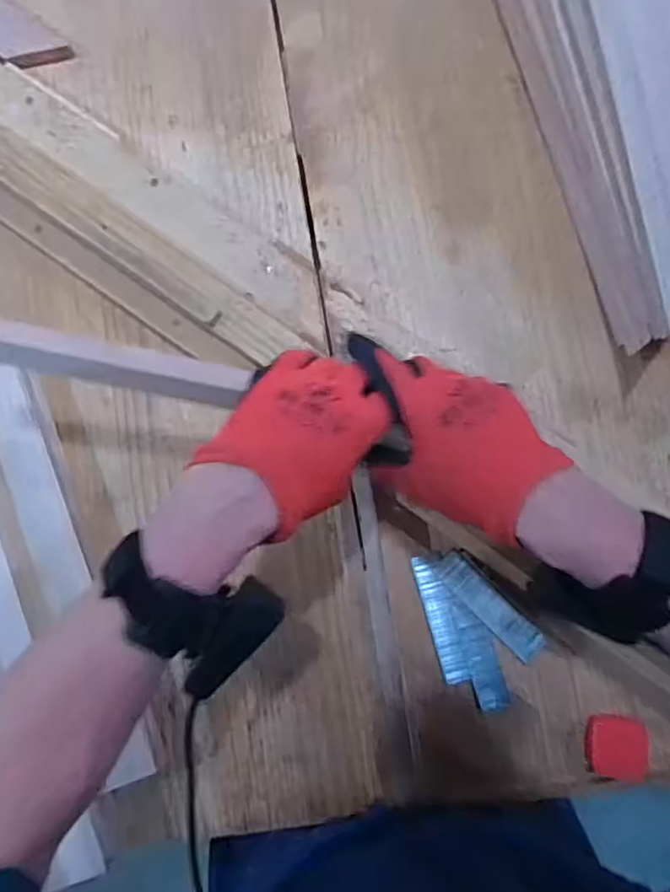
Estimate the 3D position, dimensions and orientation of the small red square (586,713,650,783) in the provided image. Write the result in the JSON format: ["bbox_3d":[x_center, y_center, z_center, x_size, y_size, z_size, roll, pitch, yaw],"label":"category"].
[{"bbox_3d":[0.241,0.256,0.514,0.050,0.016,0.052,11,84,6],"label":"small red square"}]

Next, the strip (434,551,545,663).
[{"bbox_3d":[0.139,0.142,0.542,0.029,0.005,0.112,-44,82,-1],"label":"strip"}]

